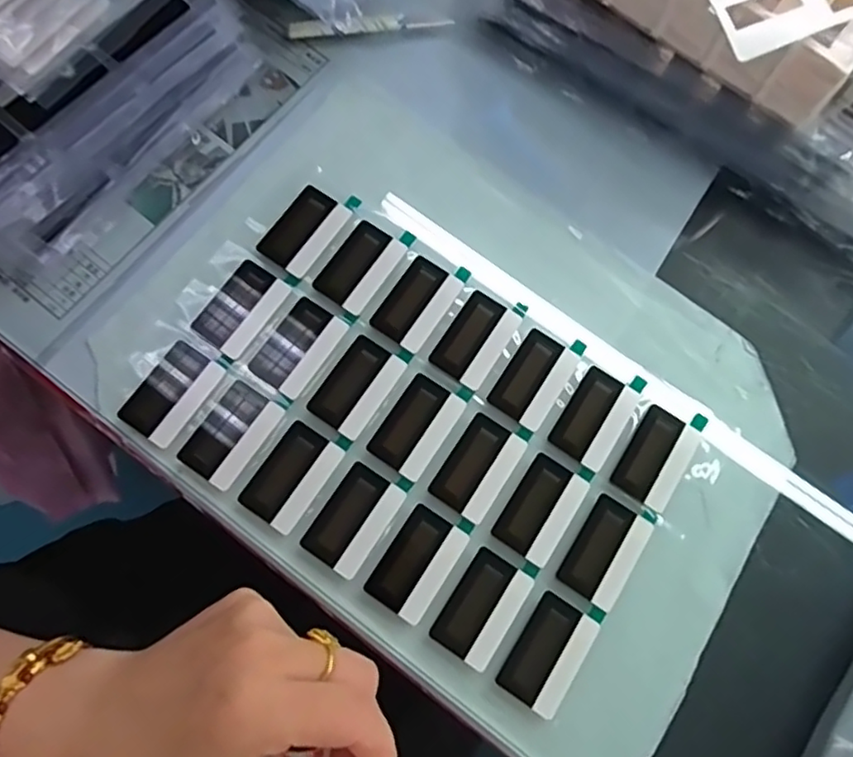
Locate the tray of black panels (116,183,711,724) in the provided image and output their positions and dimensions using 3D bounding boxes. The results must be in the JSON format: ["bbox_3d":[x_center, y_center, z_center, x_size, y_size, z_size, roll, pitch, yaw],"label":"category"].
[{"bbox_3d":[-0.004,0.026,0.354,0.273,0.014,0.177,33,76,5],"label":"tray of black panels"}]

